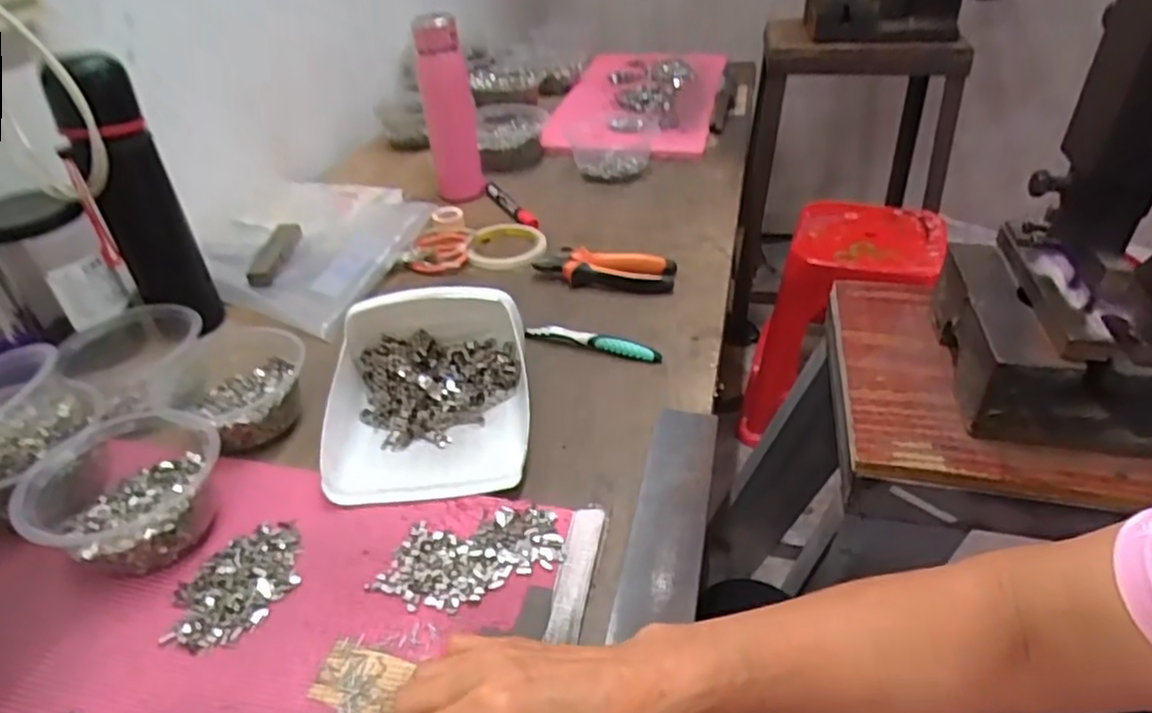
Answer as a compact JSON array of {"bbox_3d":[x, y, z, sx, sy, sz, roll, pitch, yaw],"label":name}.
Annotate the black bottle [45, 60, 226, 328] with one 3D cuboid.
[{"bbox_3d":[-0.390,-0.139,0.616,0.063,0.227,0.055,-24,42,-26],"label":"black bottle"}]

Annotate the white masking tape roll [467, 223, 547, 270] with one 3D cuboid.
[{"bbox_3d":[-0.082,-0.130,0.817,0.092,0.020,0.096,0,37,0],"label":"white masking tape roll"}]

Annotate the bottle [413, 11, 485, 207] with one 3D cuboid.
[{"bbox_3d":[-0.163,-0.313,0.892,0.067,0.240,0.061,-3,36,2],"label":"bottle"}]

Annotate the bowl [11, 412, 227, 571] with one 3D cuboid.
[{"bbox_3d":[-0.302,0.088,0.467,0.111,0.059,0.120,-3,36,2],"label":"bowl"}]

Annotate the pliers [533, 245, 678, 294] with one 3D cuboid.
[{"bbox_3d":[0.031,-0.097,0.742,0.148,0.025,0.055,6,37,13],"label":"pliers"}]

